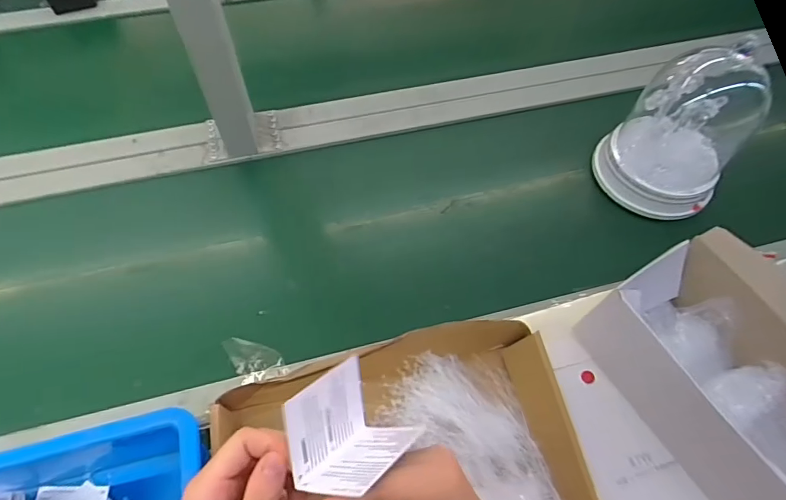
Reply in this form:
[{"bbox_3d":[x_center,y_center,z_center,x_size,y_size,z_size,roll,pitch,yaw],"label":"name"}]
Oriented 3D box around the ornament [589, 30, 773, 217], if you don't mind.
[{"bbox_3d":[0.331,-0.137,0.550,0.124,0.173,0.131,-6,60,-5],"label":"ornament"}]

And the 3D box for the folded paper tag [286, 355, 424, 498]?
[{"bbox_3d":[-0.028,0.116,0.310,0.068,0.058,0.073,-25,93,-46],"label":"folded paper tag"}]

